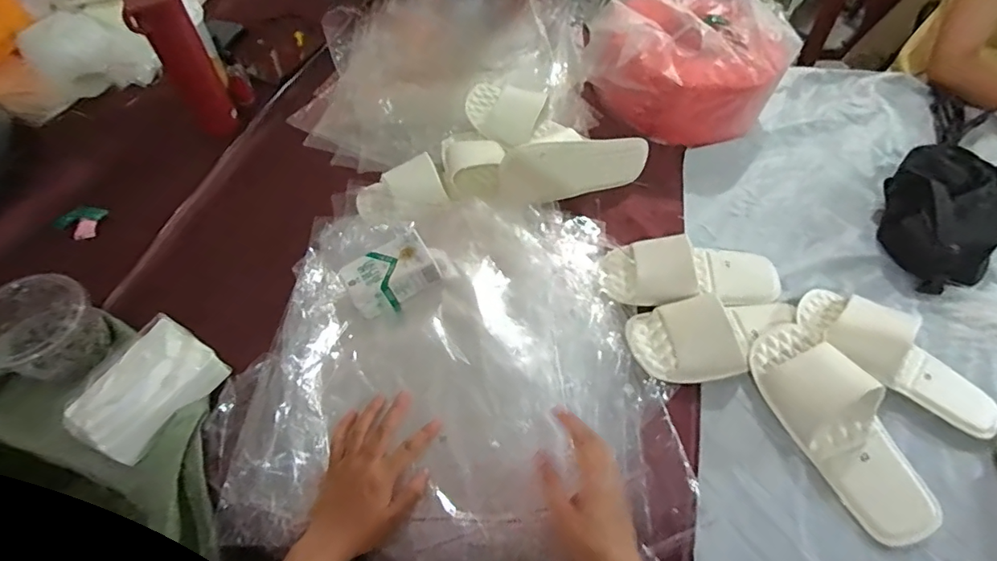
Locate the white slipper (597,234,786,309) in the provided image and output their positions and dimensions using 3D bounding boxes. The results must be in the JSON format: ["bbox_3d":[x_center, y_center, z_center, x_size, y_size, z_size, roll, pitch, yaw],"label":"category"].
[{"bbox_3d":[0.254,-0.016,0.633,0.234,0.042,0.094,1,56,0],"label":"white slipper"}]

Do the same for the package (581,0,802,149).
[{"bbox_3d":[0.311,-0.366,0.825,0.282,0.144,0.244,-13,57,-9],"label":"package"}]

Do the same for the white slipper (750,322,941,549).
[{"bbox_3d":[0.370,0.153,0.529,0.099,0.059,0.234,-17,58,-12],"label":"white slipper"}]

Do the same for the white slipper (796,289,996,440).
[{"bbox_3d":[0.468,0.085,0.572,0.086,0.052,0.221,-33,62,-21],"label":"white slipper"}]

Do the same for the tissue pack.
[{"bbox_3d":[-0.380,0.114,0.530,0.090,0.057,0.132,29,60,18],"label":"tissue pack"}]

